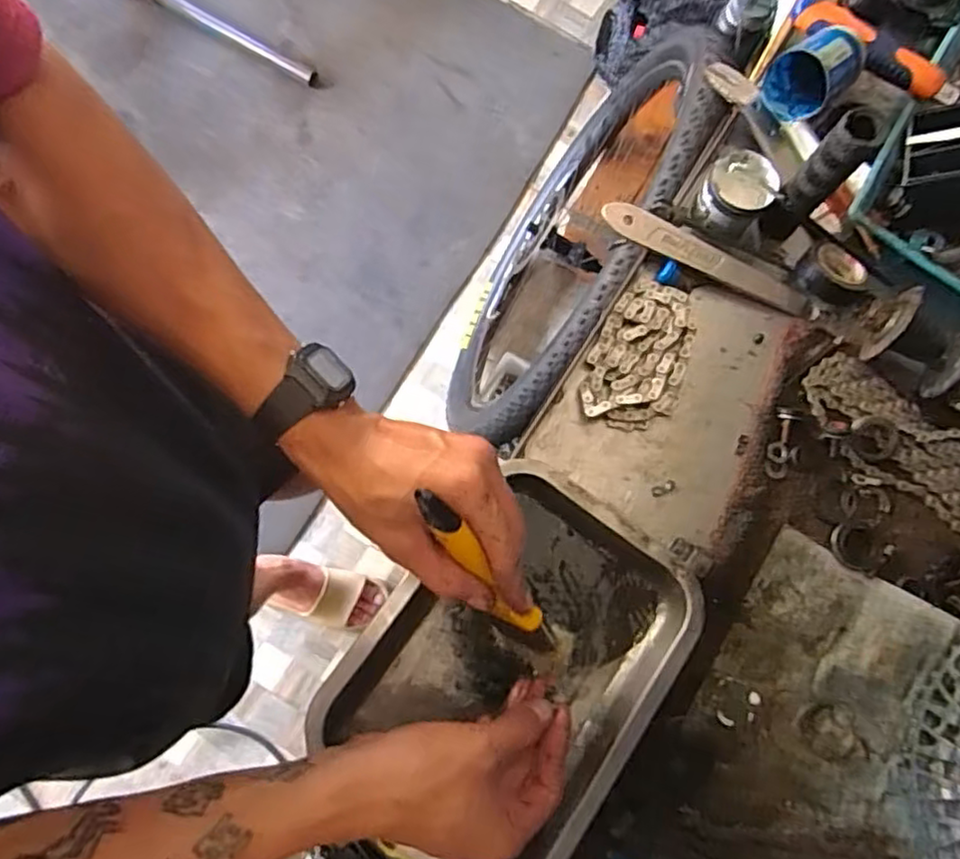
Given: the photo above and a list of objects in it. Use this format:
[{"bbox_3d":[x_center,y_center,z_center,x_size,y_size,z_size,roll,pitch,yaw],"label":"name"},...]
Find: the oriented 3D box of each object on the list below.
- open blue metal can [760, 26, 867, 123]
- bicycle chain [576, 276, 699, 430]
[{"bbox_3d":[0.283,-0.303,0.573,0.060,0.057,0.079,35,59,22],"label":"open blue metal can"},{"bbox_3d":[0.130,-0.062,0.547,0.073,0.016,0.124,19,78,2],"label":"bicycle chain"}]

